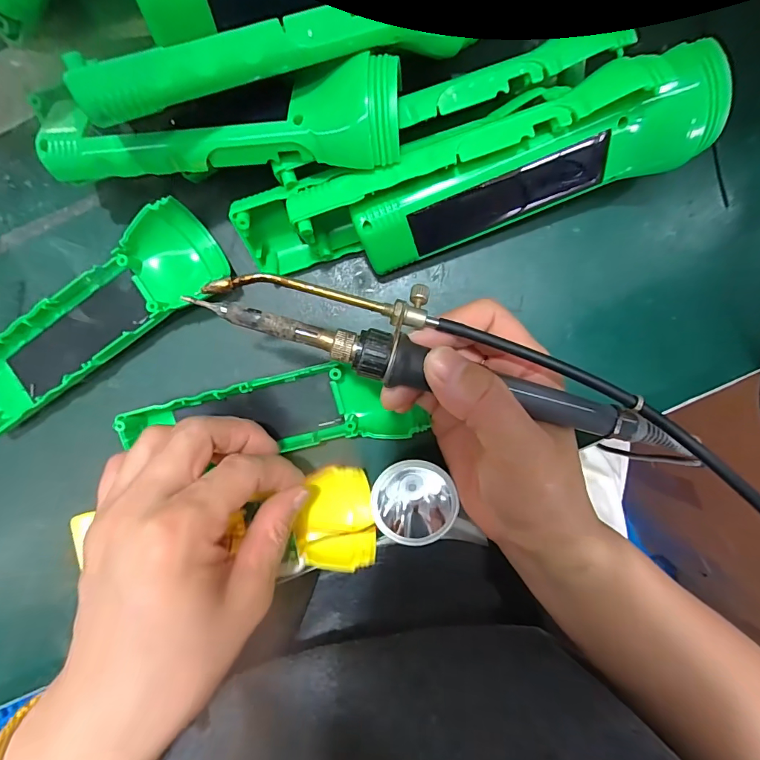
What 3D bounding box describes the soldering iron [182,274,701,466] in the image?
[{"bbox_3d":[0.028,-0.011,0.169,0.191,0.024,0.036,16,94,-3],"label":"soldering iron"}]

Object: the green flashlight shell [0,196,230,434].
[{"bbox_3d":[-0.161,-0.030,0.233,0.162,0.024,0.045,-33,91,4],"label":"green flashlight shell"}]

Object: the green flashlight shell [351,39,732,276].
[{"bbox_3d":[0.068,-0.093,0.204,0.160,0.062,0.032,-20,92,3],"label":"green flashlight shell"}]

